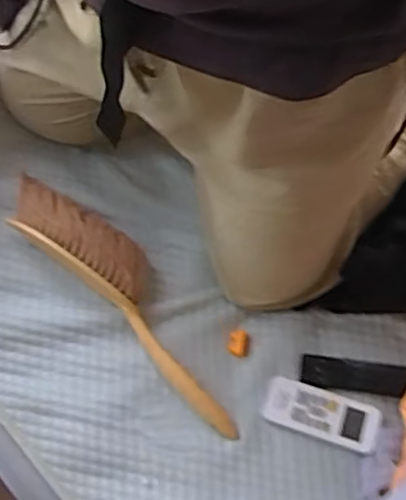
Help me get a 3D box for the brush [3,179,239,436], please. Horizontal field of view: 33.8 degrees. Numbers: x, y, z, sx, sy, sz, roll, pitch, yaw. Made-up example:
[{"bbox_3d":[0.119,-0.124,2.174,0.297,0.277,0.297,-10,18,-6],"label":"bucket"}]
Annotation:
[{"bbox_3d":[-0.086,0.047,0.787,0.386,0.044,0.087,42,78,13],"label":"brush"}]

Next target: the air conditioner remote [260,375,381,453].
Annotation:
[{"bbox_3d":[0.135,0.189,0.769,0.129,0.019,0.056,19,74,7],"label":"air conditioner remote"}]

